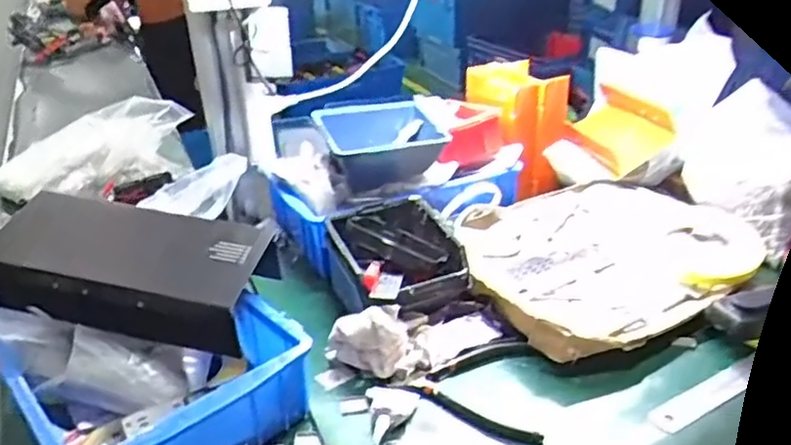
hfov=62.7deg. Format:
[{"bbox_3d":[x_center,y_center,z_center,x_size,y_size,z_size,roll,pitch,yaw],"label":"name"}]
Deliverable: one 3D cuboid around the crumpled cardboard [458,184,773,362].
[{"bbox_3d":[0.225,0.029,0.726,0.306,0.040,0.247,-18,32,-25],"label":"crumpled cardboard"}]

